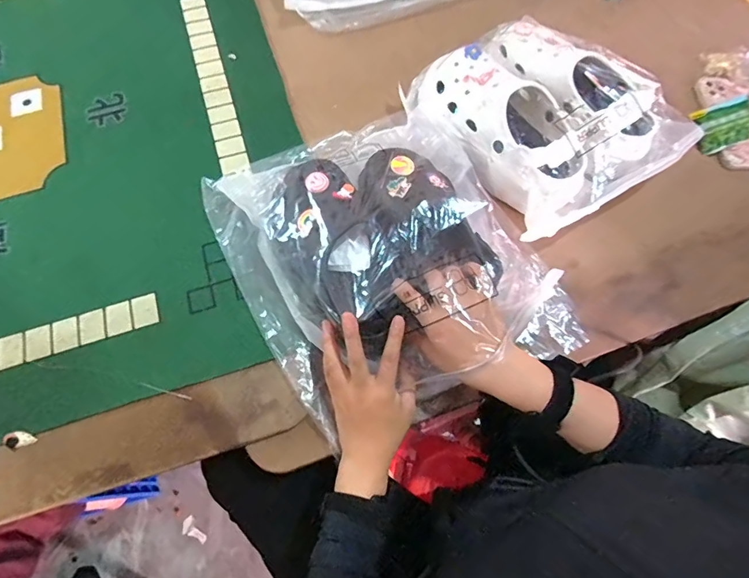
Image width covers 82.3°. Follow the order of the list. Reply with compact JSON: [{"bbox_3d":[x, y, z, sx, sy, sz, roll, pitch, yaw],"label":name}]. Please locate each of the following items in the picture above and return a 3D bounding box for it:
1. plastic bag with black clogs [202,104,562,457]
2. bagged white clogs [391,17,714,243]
[{"bbox_3d":[0.003,-0.076,0.502,0.322,0.104,0.338,-26,70,-11],"label":"plastic bag with black clogs"},{"bbox_3d":[0.228,-0.241,0.573,0.276,0.093,0.305,-32,72,-13],"label":"bagged white clogs"}]

